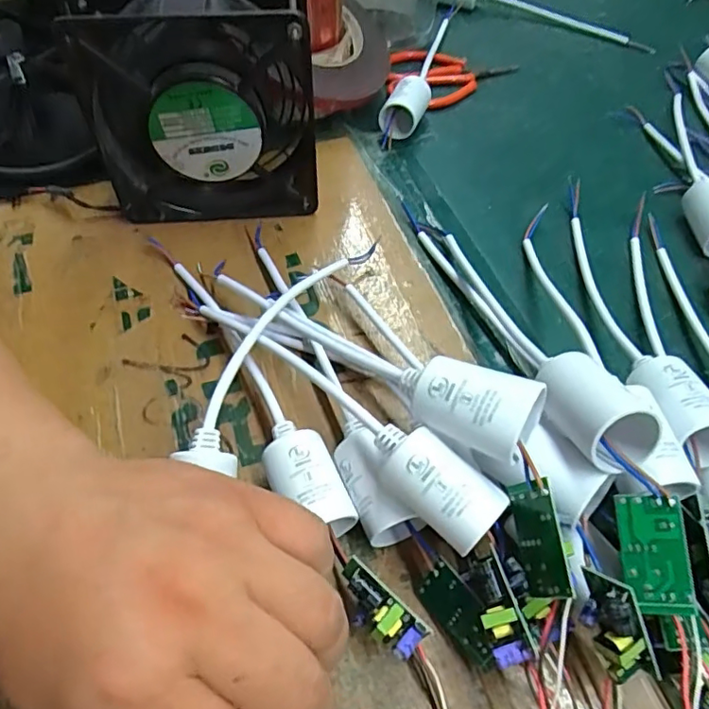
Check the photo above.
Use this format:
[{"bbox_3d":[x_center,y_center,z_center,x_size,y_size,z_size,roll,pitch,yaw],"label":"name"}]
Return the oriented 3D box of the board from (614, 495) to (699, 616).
[{"bbox_3d":[0.103,0.069,0.193,0.020,0.006,0.038,-5,72,14],"label":"board"}]

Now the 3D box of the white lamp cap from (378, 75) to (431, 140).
[{"bbox_3d":[0.037,-0.185,0.417,0.029,0.029,0.049,16,55,10],"label":"white lamp cap"}]

